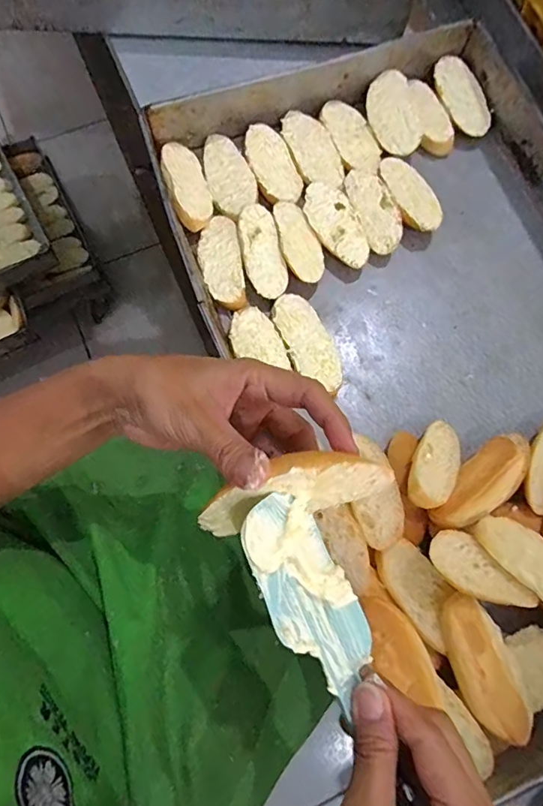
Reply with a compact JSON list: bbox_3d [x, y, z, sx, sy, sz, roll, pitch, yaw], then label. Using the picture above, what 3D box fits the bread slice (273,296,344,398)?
[{"bbox_3d":[0.034,-0.051,0.438,0.040,0.022,0.101,-22,76,-8],"label":"bread slice"}]

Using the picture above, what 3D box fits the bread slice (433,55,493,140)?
[{"bbox_3d":[0.203,-0.325,0.505,0.048,0.017,0.087,-20,76,-7],"label":"bread slice"}]

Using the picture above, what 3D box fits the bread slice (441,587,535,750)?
[{"bbox_3d":[0.151,0.187,0.339,0.041,0.017,0.098,-19,76,-7],"label":"bread slice"}]

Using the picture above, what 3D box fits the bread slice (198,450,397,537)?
[{"bbox_3d":[0.008,0.041,0.239,0.095,0.043,0.019,-24,43,17],"label":"bread slice"}]

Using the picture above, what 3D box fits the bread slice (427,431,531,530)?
[{"bbox_3d":[0.175,0.061,0.387,0.114,0.022,0.038,-35,78,-11],"label":"bread slice"}]

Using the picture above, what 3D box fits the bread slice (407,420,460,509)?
[{"bbox_3d":[0.134,0.048,0.390,0.037,0.012,0.087,32,48,7],"label":"bread slice"}]

